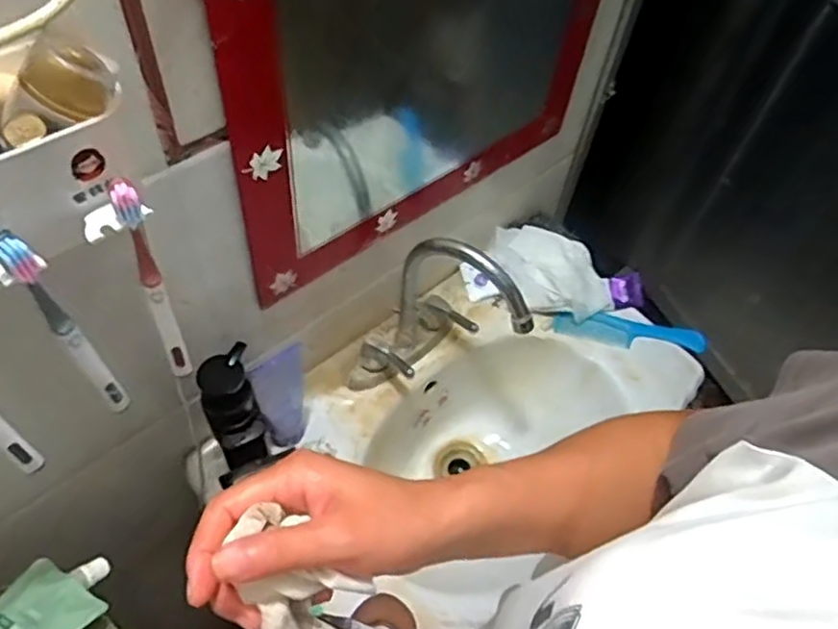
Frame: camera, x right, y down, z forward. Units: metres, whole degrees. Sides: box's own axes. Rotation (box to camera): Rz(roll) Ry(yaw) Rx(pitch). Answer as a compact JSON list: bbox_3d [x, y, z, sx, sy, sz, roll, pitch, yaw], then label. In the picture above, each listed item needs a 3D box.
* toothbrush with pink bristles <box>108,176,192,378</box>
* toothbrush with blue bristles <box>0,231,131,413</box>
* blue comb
[{"bbox_3d":[-0.170,-0.016,0.438,0.019,0.176,0.020,-21,59,-19],"label":"toothbrush with pink bristles"},{"bbox_3d":[-0.214,0.014,0.414,0.020,0.175,0.018,-36,65,-26],"label":"toothbrush with blue bristles"},{"bbox_3d":[0.299,0.027,0.950,0.215,0.012,0.041,12,83,1],"label":"blue comb"}]

